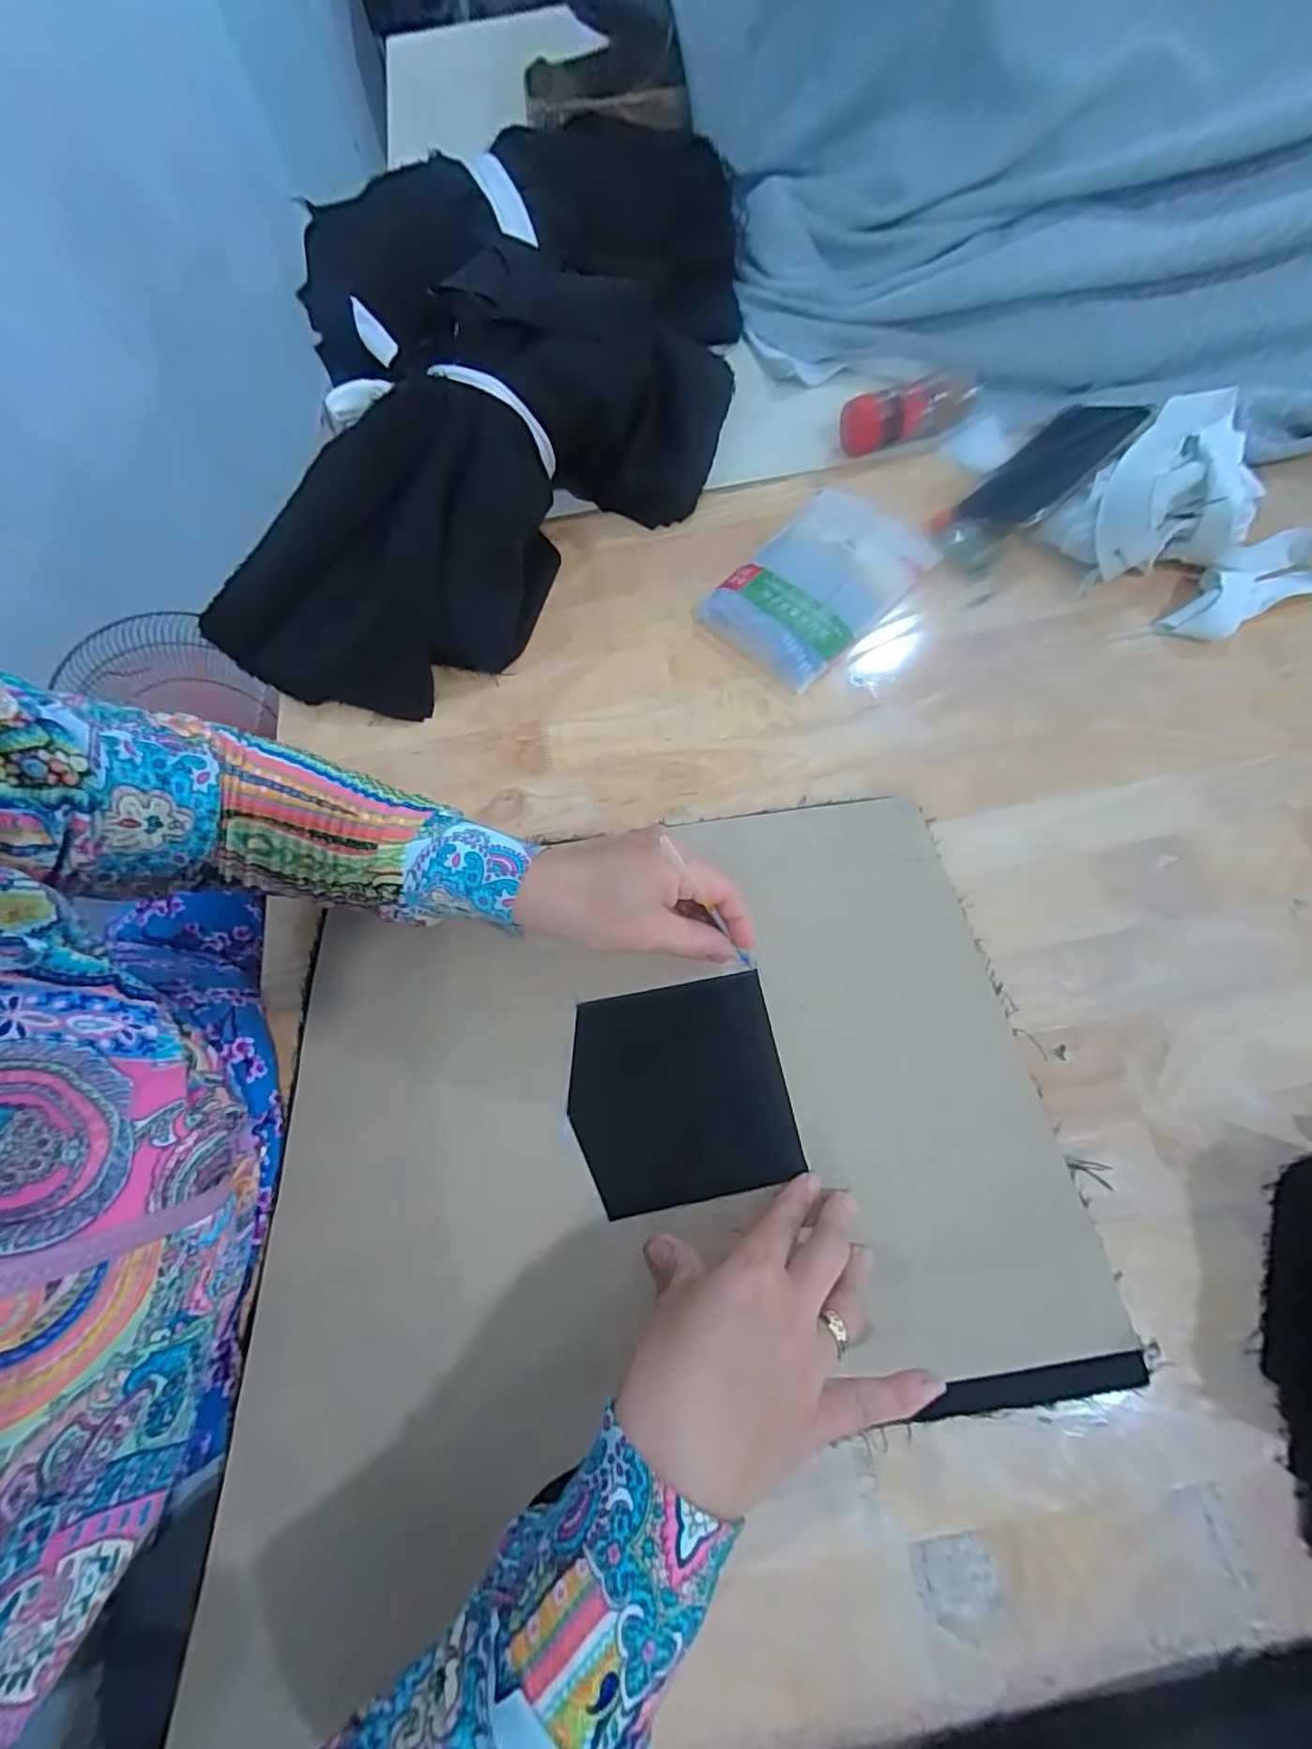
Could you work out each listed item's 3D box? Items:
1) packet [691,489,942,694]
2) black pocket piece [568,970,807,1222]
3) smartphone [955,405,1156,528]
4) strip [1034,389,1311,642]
[{"bbox_3d":[0.128,-0.231,0.468,0.112,0.021,0.175,42,76,16],"label":"packet"},{"bbox_3d":[0.013,0.122,0.337,0.118,0.006,0.114,-11,69,-2],"label":"black pocket piece"},{"bbox_3d":[0.311,-0.320,0.467,0.130,0.012,0.071,-45,57,0],"label":"smartphone"},{"bbox_3d":[0.404,-0.256,0.434,0.137,0.068,0.166,-39,72,-12],"label":"strip"}]

